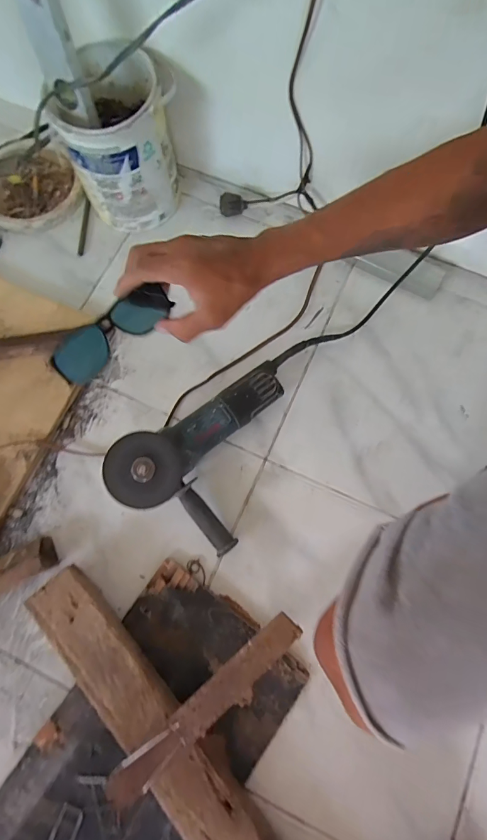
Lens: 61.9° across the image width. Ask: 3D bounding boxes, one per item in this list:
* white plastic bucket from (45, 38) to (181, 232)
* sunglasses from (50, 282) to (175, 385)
[{"bbox_3d":[-0.192,-0.453,0.676,0.154,0.192,0.172,4,74,1],"label":"white plastic bucket"},{"bbox_3d":[-0.132,-0.094,0.407,0.050,0.030,0.133,42,73,11],"label":"sunglasses"}]

